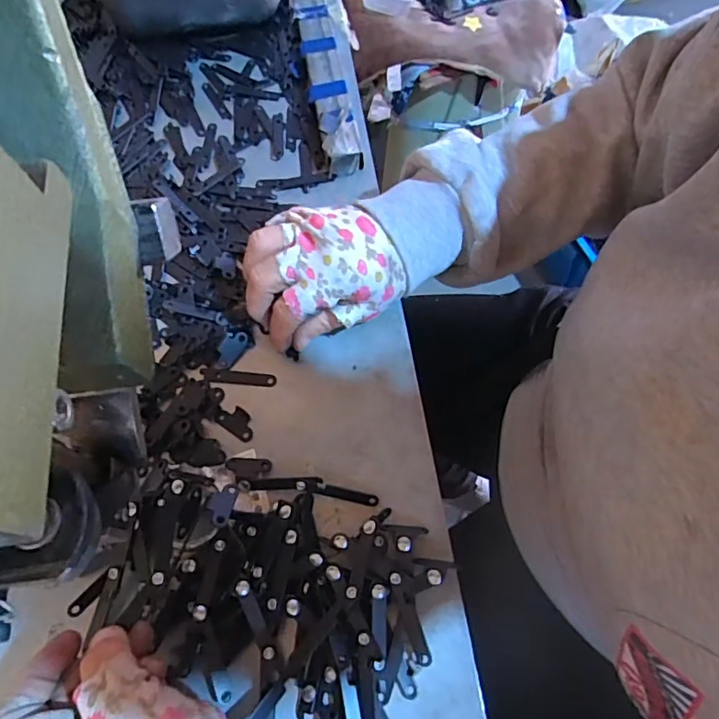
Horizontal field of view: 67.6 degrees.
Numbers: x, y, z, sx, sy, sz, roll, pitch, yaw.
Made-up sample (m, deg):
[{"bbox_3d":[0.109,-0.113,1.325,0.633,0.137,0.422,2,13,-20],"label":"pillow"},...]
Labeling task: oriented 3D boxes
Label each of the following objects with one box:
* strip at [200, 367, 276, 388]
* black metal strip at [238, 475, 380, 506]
[{"bbox_3d":[-0.084,0.012,0.372,0.052,0.004,0.010,6,67,2],"label":"strip"},{"bbox_3d":[-0.032,0.080,0.334,0.086,0.010,0.011,7,67,3],"label":"black metal strip"}]

